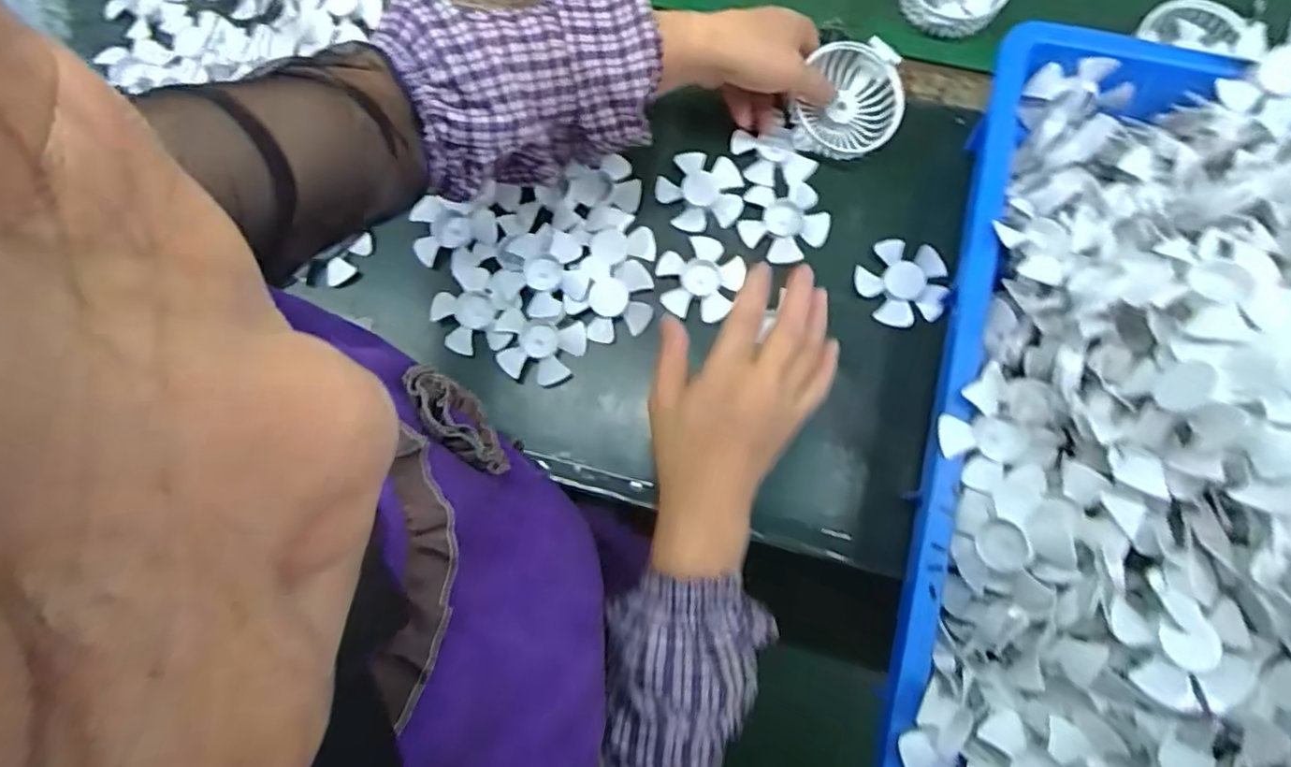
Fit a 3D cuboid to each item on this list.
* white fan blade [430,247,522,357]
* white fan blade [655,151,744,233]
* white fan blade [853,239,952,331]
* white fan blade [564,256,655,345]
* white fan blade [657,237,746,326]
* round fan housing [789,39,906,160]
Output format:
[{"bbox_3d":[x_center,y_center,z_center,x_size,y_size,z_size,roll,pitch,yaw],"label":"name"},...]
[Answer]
[{"bbox_3d":[-0.138,-0.061,0.512,0.068,0.015,0.076,23,78,7],"label":"white fan blade"},{"bbox_3d":[0.045,-0.160,0.529,0.071,0.009,0.066,3,77,3],"label":"white fan blade"},{"bbox_3d":[0.204,-0.080,0.509,0.069,0.016,0.069,0,77,2],"label":"white fan blade"},{"bbox_3d":[-0.029,-0.067,0.512,0.068,0.023,0.062,3,77,2],"label":"white fan blade"},{"bbox_3d":[0.041,-0.087,0.515,0.063,0.008,0.068,29,79,8],"label":"white fan blade"},{"bbox_3d":[0.173,-0.237,0.529,0.081,0.038,0.092,25,79,7],"label":"round fan housing"}]

